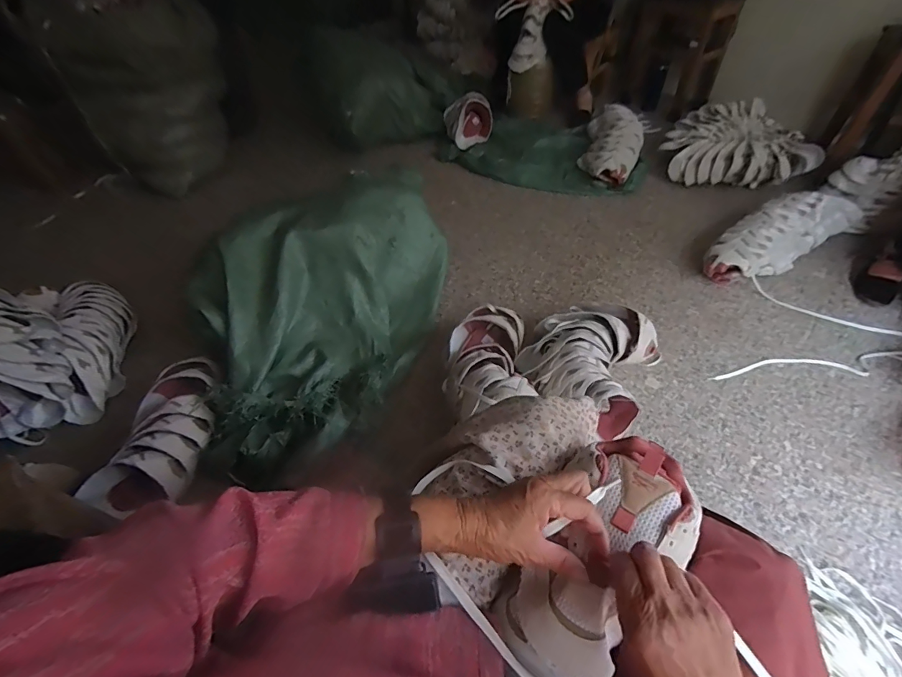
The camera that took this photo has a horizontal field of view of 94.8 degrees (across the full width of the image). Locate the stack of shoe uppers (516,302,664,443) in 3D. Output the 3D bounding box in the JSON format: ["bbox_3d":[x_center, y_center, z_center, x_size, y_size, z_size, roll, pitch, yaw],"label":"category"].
[{"bbox_3d":[0.325,0.029,0.965,0.273,0.120,0.296,25,56,23],"label":"stack of shoe uppers"}]

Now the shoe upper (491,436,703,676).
[{"bbox_3d":[0.136,0.204,0.387,0.117,0.075,0.247,34,73,28],"label":"shoe upper"}]

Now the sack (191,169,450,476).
[{"bbox_3d":[-0.336,-0.098,1.028,0.526,0.221,0.752,8,51,11],"label":"sack"}]

